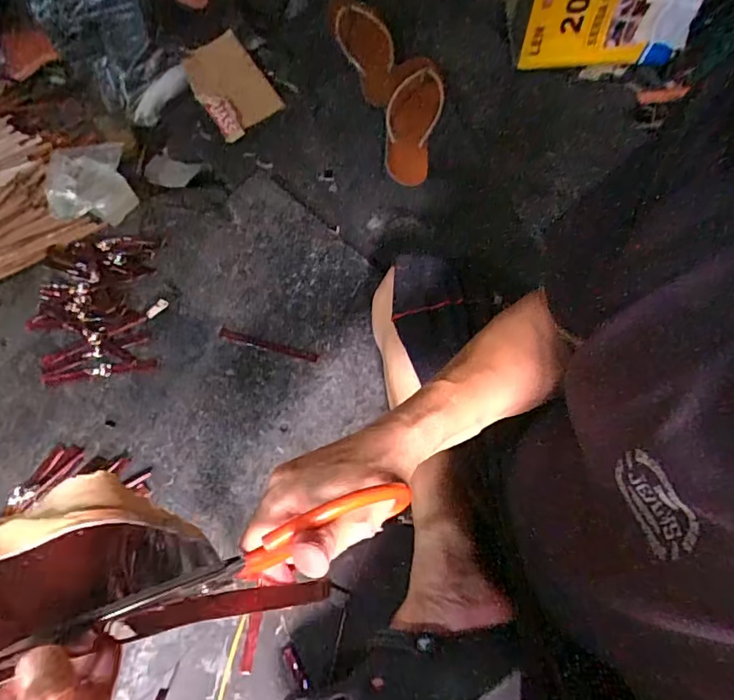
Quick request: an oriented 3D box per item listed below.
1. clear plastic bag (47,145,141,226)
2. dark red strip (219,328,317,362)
[{"bbox_3d":[-0.423,-0.267,0.789,0.126,0.043,0.133,-5,68,-3],"label":"clear plastic bag"},{"bbox_3d":[-0.136,-0.006,0.699,0.137,0.005,0.015,15,68,5],"label":"dark red strip"}]

